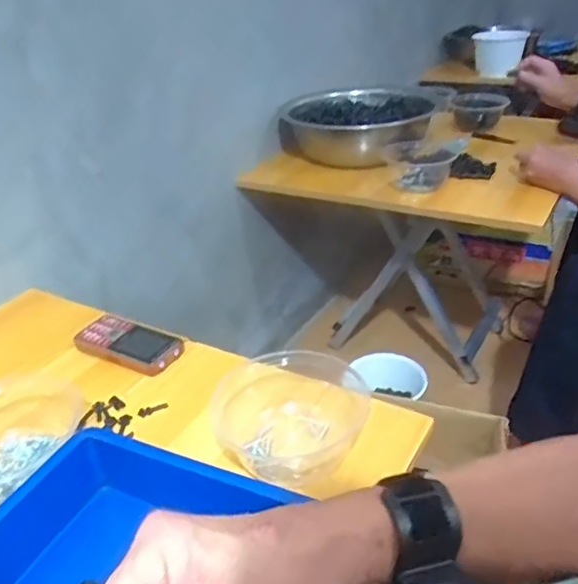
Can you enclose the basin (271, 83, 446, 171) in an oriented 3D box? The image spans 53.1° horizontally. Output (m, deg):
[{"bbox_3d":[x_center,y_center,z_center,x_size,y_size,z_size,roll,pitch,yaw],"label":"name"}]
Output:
[{"bbox_3d":[0.146,-0.355,1.259,0.311,0.114,0.321,11,34,24],"label":"basin"}]

